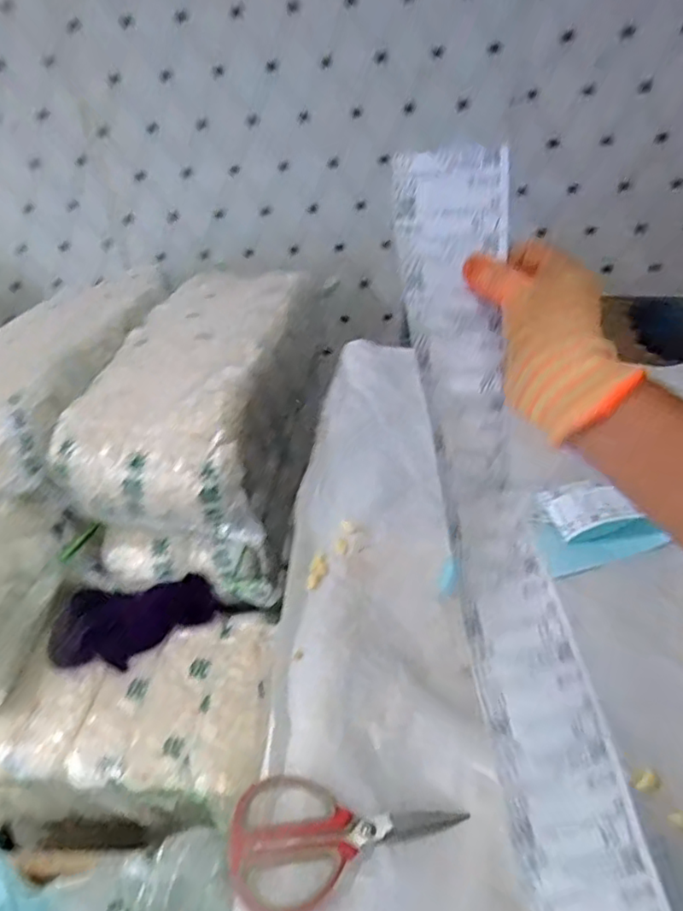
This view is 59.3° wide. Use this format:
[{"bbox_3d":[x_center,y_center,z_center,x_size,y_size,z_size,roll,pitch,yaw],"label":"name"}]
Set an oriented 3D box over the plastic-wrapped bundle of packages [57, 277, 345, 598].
[{"bbox_3d":[-0.221,-0.082,1.086,0.292,0.316,0.548,7,40,13],"label":"plastic-wrapped bundle of packages"}]

